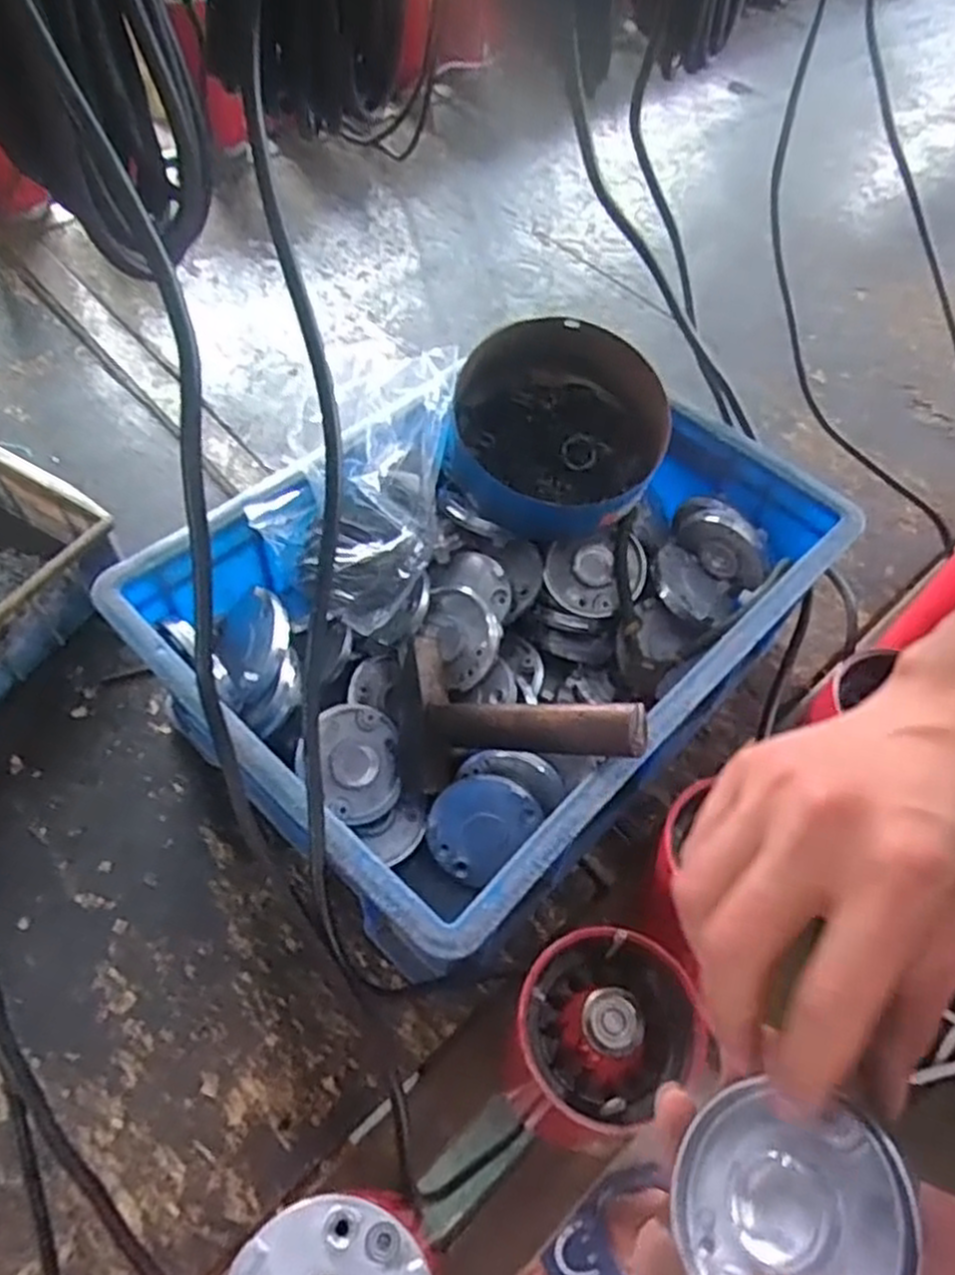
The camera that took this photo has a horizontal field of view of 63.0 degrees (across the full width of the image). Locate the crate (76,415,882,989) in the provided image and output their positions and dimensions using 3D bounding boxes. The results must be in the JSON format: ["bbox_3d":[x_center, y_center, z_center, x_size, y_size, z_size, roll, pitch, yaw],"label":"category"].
[{"bbox_3d":[0.014,-0.013,0.538,0.290,0.158,0.399,41,63,20],"label":"crate"}]

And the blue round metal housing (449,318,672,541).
[{"bbox_3d":[0.053,-0.138,0.534,0.137,0.080,0.143,2,57,-3],"label":"blue round metal housing"}]

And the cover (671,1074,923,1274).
[{"bbox_3d":[0.094,0.171,0.236,0.071,0.013,0.063,-39,31,13],"label":"cover"}]

